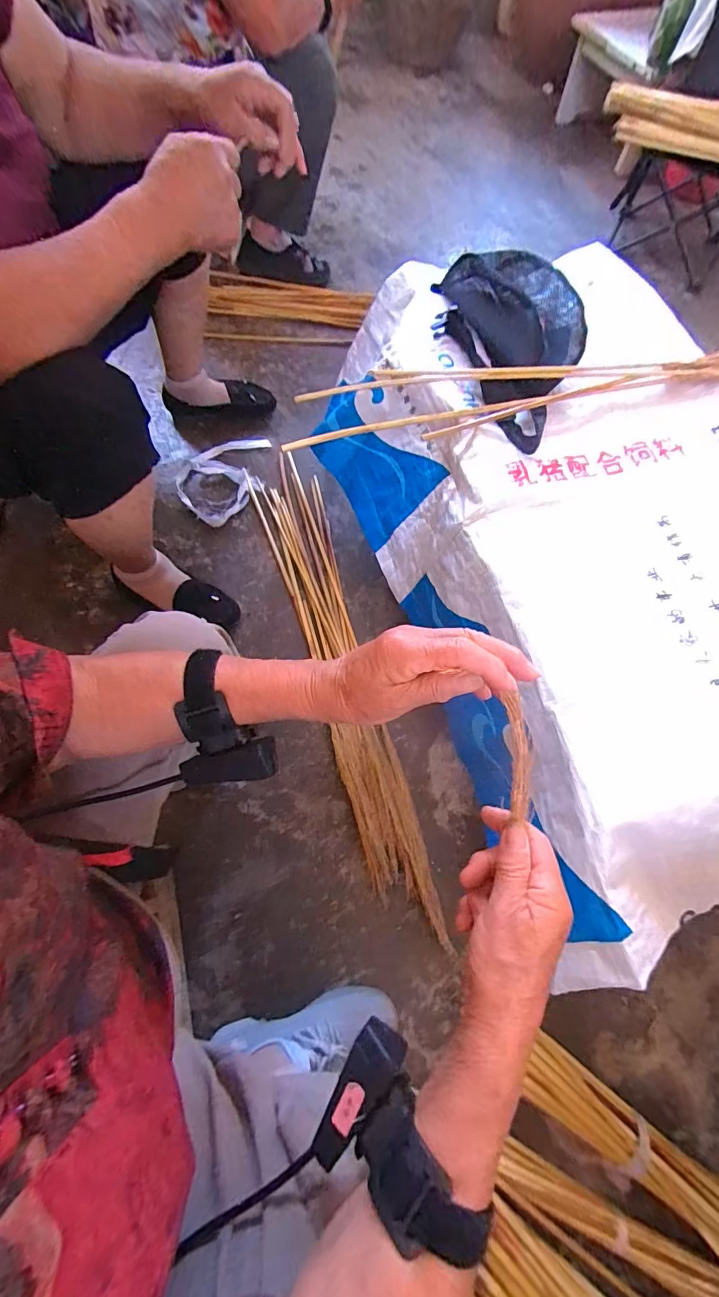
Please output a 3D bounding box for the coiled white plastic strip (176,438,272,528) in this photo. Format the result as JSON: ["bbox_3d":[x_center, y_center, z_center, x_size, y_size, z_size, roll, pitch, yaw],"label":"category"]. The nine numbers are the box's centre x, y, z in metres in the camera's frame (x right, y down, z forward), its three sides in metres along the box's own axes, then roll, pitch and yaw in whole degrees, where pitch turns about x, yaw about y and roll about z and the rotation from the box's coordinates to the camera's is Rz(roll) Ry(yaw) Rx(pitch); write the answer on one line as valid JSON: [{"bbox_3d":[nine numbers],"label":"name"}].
[{"bbox_3d":[-0.282,-0.382,1.011,0.240,0.028,0.171,-39,75,-17],"label":"coiled white plastic strip"}]

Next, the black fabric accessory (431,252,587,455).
[{"bbox_3d":[0.238,-0.475,0.706,0.167,0.059,0.382,-17,70,-8],"label":"black fabric accessory"}]

